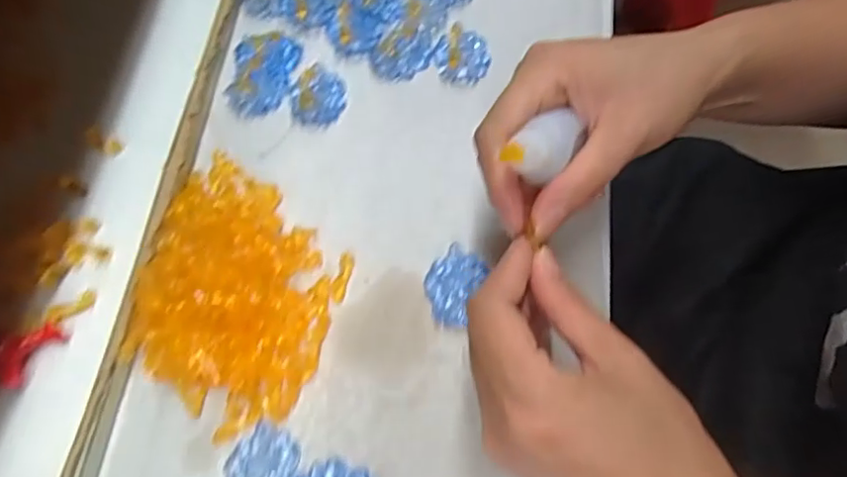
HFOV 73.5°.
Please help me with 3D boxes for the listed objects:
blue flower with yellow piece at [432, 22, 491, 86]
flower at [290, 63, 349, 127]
[{"bbox_3d":[0.022,-0.104,0.325,0.033,0.008,0.036,1,66,-2],"label":"blue flower with yellow piece"},{"bbox_3d":[-0.059,-0.079,0.315,0.030,0.007,0.036,24,67,8],"label":"flower"}]

